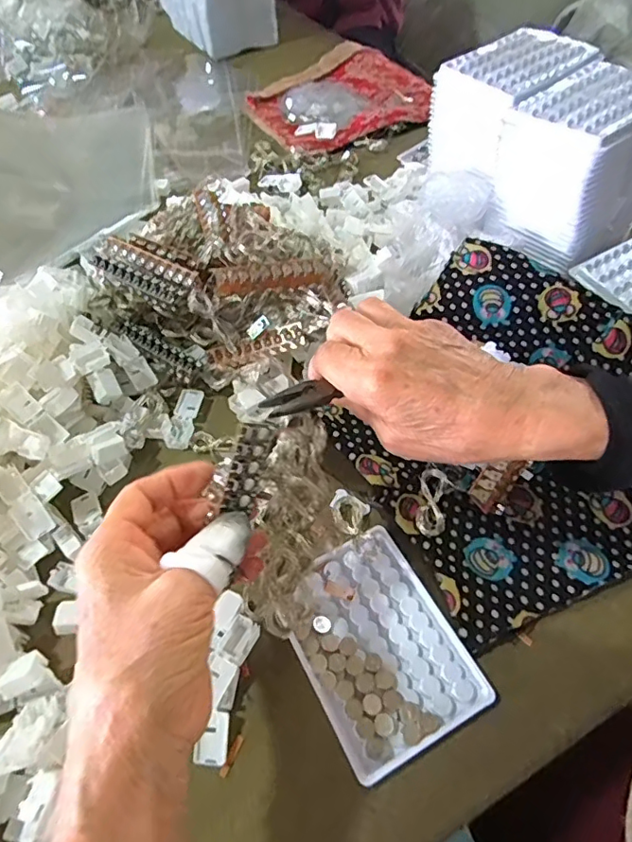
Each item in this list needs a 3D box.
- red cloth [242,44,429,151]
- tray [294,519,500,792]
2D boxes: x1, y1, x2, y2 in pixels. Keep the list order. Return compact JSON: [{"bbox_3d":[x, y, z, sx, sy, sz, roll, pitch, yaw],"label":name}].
[{"bbox_3d":[0.041,-0.477,0.784,0.262,0.016,0.214,-26,57,-17],"label":"red cloth"},{"bbox_3d":[0.039,0.141,0.343,0.094,0.009,0.128,-25,57,-16],"label":"tray"}]

